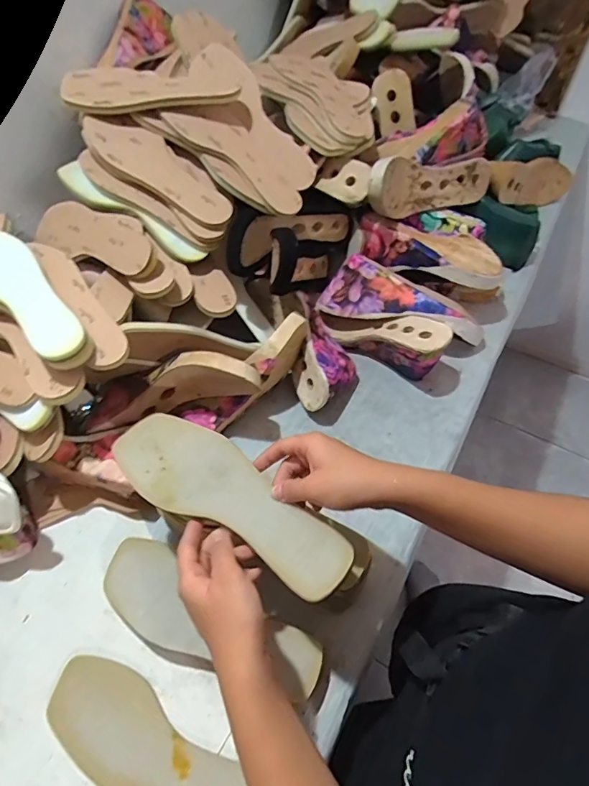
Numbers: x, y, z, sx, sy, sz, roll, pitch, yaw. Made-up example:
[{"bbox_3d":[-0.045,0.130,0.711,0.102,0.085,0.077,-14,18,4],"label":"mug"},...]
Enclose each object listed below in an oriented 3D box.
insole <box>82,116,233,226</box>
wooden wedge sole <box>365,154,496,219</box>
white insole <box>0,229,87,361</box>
[{"bbox_3d":[-0.173,-0.297,0.618,0.227,0.026,0.080,37,64,7],"label":"insole"},{"bbox_3d":[0.196,-0.313,0.700,0.238,0.080,0.068,-15,55,-25],"label":"wooden wedge sole"},{"bbox_3d":[-0.306,-0.106,0.500,0.085,0.015,0.230,-37,67,-17],"label":"white insole"}]

